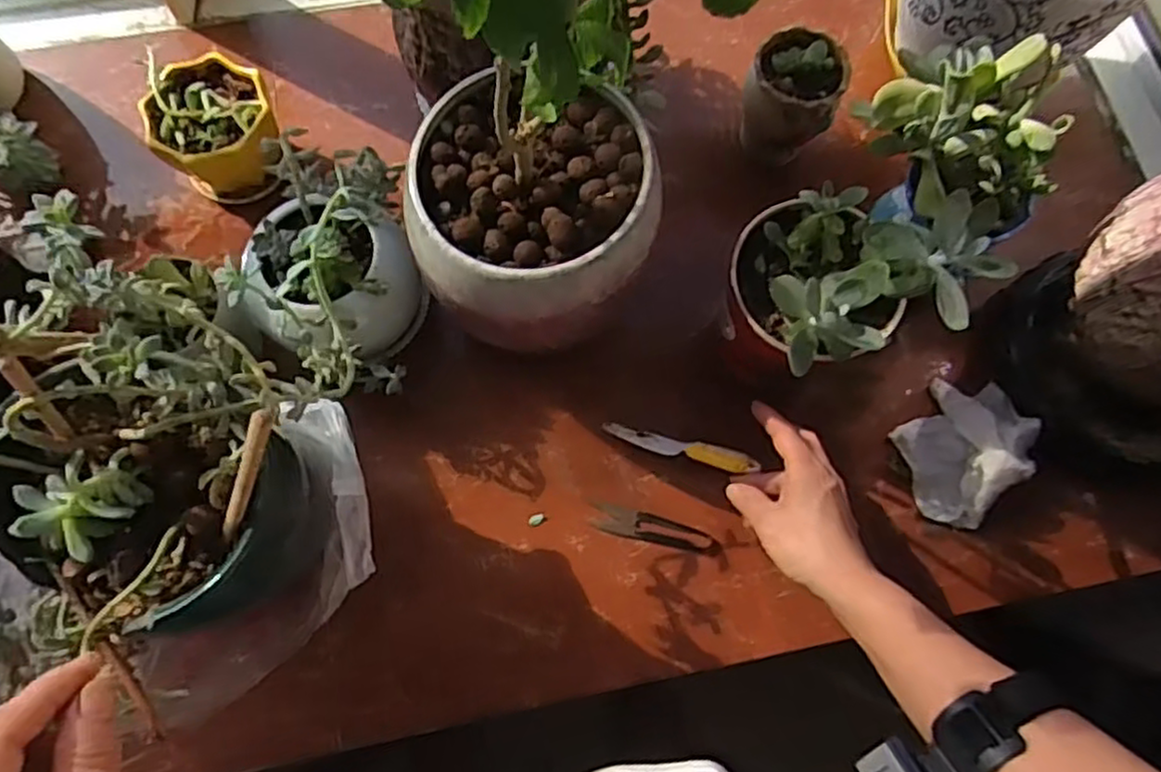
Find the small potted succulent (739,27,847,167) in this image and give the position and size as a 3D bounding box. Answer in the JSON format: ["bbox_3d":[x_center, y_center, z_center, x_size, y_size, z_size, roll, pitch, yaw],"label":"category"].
[{"bbox_3d":[0.183,-0.251,0.646,0.076,0.099,0.075,0,73,-1],"label":"small potted succulent"}]

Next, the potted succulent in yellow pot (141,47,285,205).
[{"bbox_3d":[-0.317,-0.223,0.640,0.103,0.082,0.119,-27,75,-9],"label":"potted succulent in yellow pot"}]

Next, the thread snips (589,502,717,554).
[{"bbox_3d":[0.061,0.118,0.595,0.104,0.004,0.023,11,73,2],"label":"thread snips"}]

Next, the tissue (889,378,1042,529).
[{"bbox_3d":[0.319,0.045,0.599,0.090,0.049,0.122,40,76,10],"label":"tissue"}]

